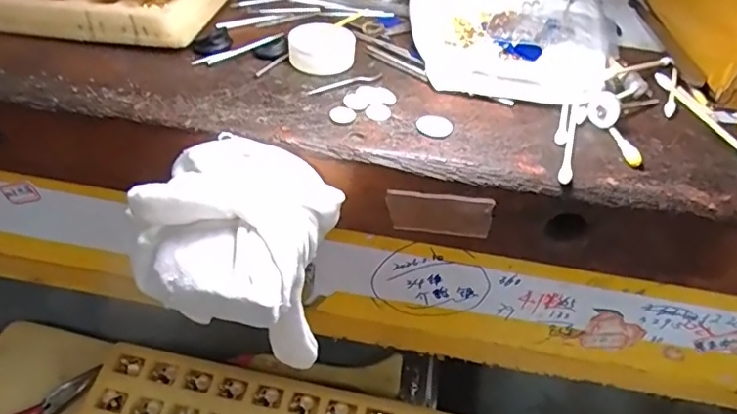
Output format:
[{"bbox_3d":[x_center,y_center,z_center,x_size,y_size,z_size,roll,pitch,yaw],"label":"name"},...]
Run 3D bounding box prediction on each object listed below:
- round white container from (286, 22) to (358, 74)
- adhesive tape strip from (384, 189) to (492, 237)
[{"bbox_3d":[-0.022,-0.078,0.276,0.032,0.012,0.031,2,41,-4],"label":"round white container"},{"bbox_3d":[0.029,0.003,0.235,0.042,0.021,0.004,5,40,10],"label":"adhesive tape strip"}]

